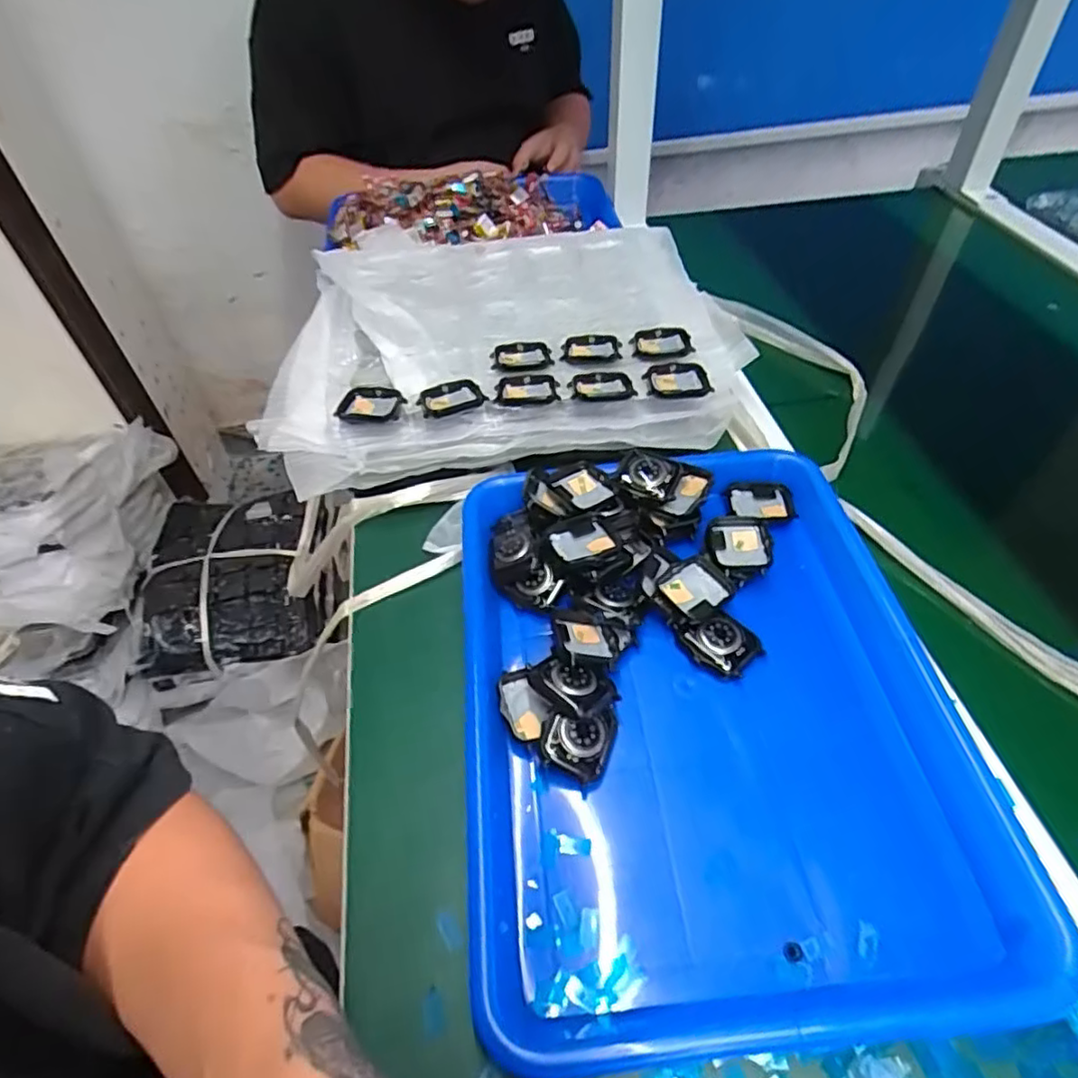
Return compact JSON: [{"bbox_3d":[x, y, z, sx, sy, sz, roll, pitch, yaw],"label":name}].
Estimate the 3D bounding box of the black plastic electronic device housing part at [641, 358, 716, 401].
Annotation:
[{"bbox_3d":[0.104,-0.121,0.494,0.047,0.005,0.040,-8,56,-3],"label":"black plastic electronic device housing part"}]

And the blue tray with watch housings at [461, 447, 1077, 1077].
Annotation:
[{"bbox_3d":[0.094,0.077,0.359,0.269,0.038,0.320,-6,49,-1],"label":"blue tray with watch housings"}]

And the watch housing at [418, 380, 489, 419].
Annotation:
[{"bbox_3d":[-0.064,-0.104,0.476,0.046,0.006,0.035,-18,49,-10],"label":"watch housing"}]

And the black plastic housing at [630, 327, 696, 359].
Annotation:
[{"bbox_3d":[0.099,-0.159,0.525,0.047,0.009,0.037,-3,48,2],"label":"black plastic housing"}]

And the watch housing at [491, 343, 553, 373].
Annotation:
[{"bbox_3d":[-0.014,-0.142,0.510,0.047,0.004,0.036,-2,48,3],"label":"watch housing"}]

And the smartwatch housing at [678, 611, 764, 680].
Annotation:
[{"bbox_3d":[0.106,0.060,0.380,0.035,0.011,0.040,-36,56,-24],"label":"smartwatch housing"}]

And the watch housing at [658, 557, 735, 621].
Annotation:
[{"bbox_3d":[0.095,0.031,0.396,0.040,0.007,0.035,-32,54,-21],"label":"watch housing"}]

